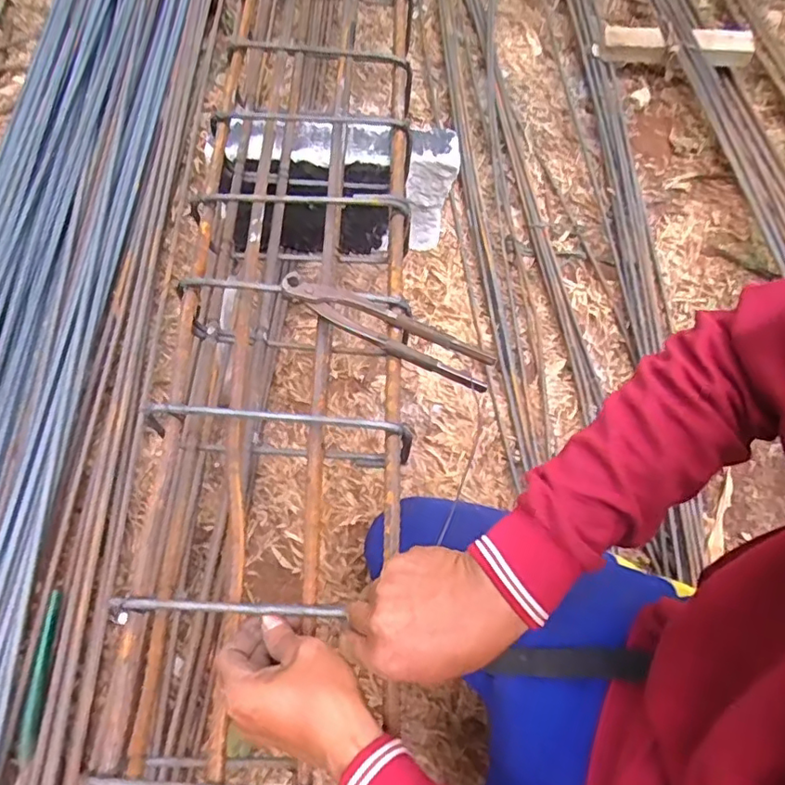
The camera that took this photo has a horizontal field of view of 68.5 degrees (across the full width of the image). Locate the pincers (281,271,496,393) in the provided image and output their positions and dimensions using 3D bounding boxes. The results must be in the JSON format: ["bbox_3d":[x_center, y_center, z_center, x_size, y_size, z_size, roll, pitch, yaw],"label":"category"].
[{"bbox_3d":[-0.005,-0.064,0.564,0.216,0.016,0.050,27,60,1],"label":"pincers"}]

